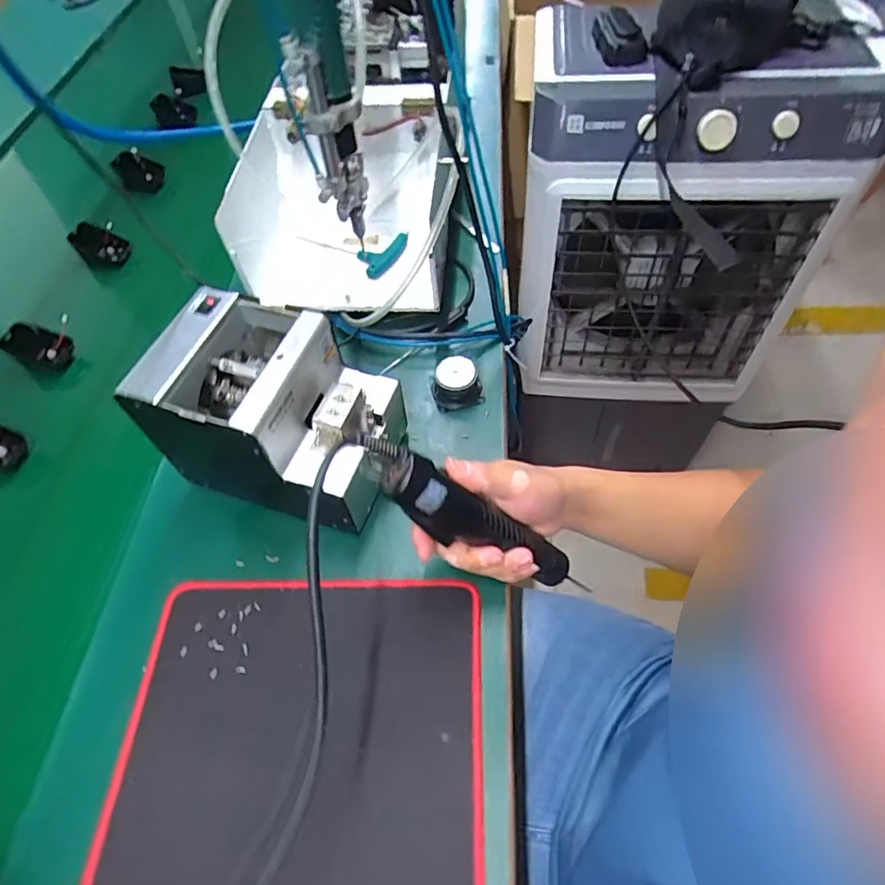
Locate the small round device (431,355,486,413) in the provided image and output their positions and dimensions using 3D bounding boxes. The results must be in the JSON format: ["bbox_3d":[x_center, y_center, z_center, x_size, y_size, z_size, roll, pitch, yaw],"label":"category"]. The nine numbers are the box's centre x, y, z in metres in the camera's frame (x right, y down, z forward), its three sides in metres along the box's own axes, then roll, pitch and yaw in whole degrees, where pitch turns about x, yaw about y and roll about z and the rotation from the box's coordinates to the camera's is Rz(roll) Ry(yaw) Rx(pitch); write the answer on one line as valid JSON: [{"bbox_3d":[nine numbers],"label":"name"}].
[{"bbox_3d":[0.014,-0.061,0.579,0.050,0.037,0.044,-12,56,-4],"label":"small round device"}]

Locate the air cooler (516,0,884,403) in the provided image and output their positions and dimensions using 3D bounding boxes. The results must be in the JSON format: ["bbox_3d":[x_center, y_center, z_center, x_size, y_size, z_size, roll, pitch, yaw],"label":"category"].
[{"bbox_3d":[0.323,-0.333,0.828,0.389,0.516,0.236,4,57,7],"label":"air cooler"}]

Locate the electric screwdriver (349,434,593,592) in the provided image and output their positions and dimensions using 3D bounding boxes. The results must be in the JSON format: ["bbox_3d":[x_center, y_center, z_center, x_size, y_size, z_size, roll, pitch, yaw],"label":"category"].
[{"bbox_3d":[0.026,0.061,0.420,0.033,0.248,0.032,-22,46,37],"label":"electric screwdriver"}]

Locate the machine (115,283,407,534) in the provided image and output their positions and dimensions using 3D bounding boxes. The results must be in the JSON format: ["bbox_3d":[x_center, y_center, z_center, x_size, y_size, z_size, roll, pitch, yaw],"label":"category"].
[{"bbox_3d":[-0.139,-0.022,0.488,0.184,0.152,0.131,14,58,13],"label":"machine"}]

